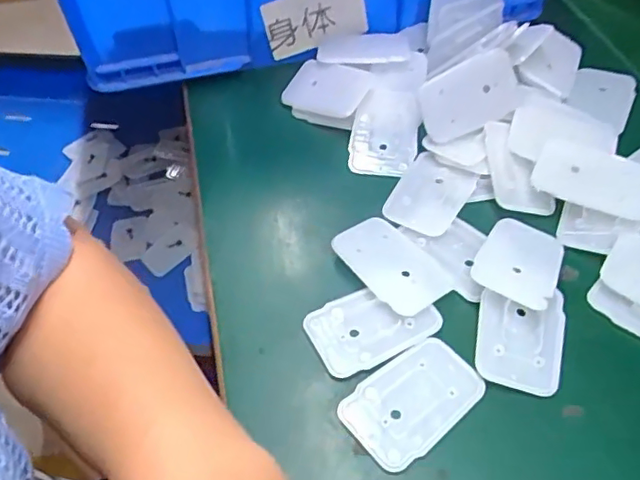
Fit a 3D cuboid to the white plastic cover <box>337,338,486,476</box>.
[{"bbox_3d":[0.047,0.079,0.298,0.068,0.004,0.044,-33,56,-21],"label":"white plastic cover"}]

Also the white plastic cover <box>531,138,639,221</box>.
[{"bbox_3d":[0.171,-0.040,0.372,0.069,0.007,0.050,26,59,15],"label":"white plastic cover"}]

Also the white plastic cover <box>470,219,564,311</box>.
[{"bbox_3d":[0.116,0.010,0.343,0.044,0.012,0.065,24,57,22],"label":"white plastic cover"}]

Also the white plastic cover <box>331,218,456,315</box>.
[{"bbox_3d":[0.041,0.013,0.347,0.043,0.009,0.066,-34,57,-21],"label":"white plastic cover"}]

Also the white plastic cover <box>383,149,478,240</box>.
[{"bbox_3d":[0.070,-0.029,0.383,0.044,0.005,0.062,23,56,21],"label":"white plastic cover"}]

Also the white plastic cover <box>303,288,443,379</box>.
[{"bbox_3d":[0.029,0.045,0.325,0.066,0.004,0.044,-23,53,-14],"label":"white plastic cover"}]

